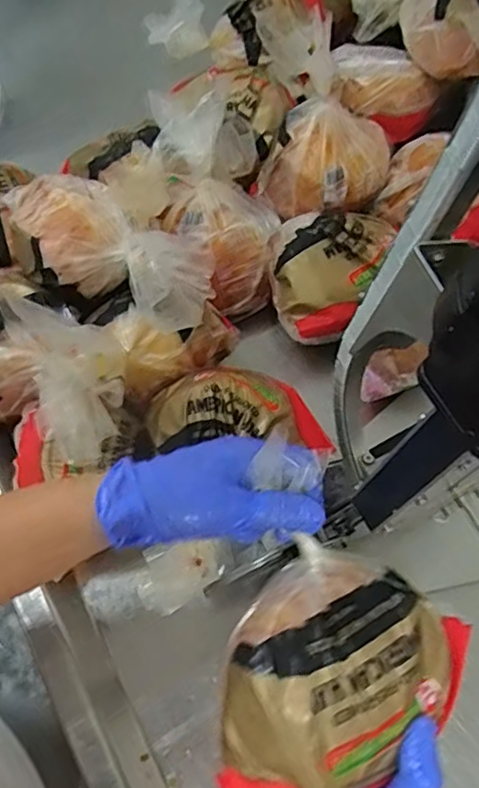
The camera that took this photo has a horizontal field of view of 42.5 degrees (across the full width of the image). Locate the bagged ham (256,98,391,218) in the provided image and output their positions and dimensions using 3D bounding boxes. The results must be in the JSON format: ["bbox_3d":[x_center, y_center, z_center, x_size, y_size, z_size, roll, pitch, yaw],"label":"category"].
[{"bbox_3d":[0.089,-0.239,0.619,0.119,0.078,0.107,15,66,5],"label":"bagged ham"}]

